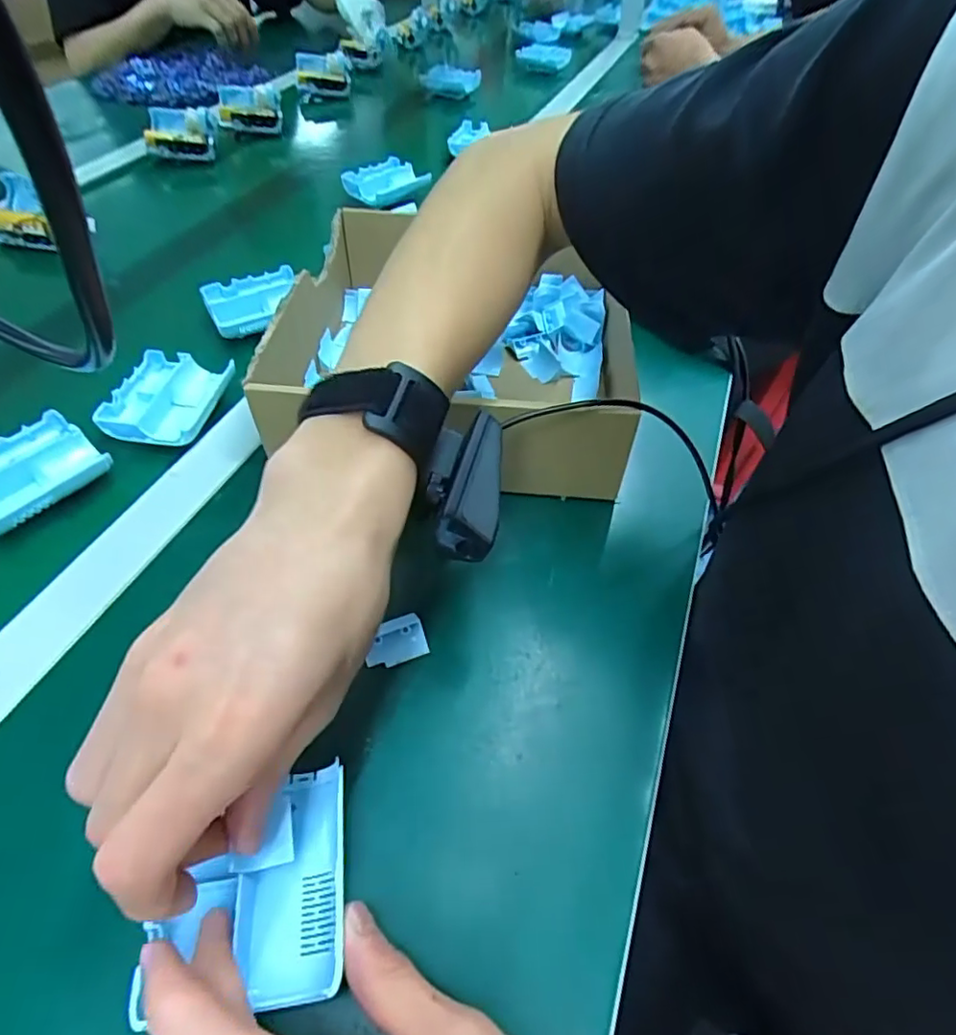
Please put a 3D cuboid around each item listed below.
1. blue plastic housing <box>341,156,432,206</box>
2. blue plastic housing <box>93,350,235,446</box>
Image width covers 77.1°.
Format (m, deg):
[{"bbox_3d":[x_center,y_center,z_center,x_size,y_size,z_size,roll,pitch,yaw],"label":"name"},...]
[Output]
[{"bbox_3d":[-0.103,-0.384,0.685,0.077,0.023,0.083,33,55,19],"label":"blue plastic housing"},{"bbox_3d":[-0.219,-0.086,0.429,0.070,0.021,0.082,8,50,5],"label":"blue plastic housing"}]

